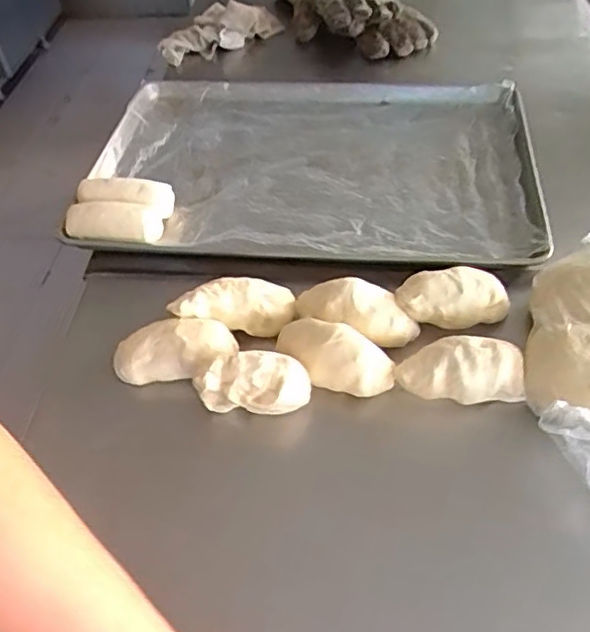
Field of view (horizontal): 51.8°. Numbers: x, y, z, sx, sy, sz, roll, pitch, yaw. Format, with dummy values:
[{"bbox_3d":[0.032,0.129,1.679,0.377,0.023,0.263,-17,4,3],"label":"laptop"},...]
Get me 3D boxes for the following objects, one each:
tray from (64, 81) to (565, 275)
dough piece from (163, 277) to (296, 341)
[{"bbox_3d":[0.020,-0.216,0.845,0.593,0.038,0.421,6,49,10],"label":"tray"},{"bbox_3d":[-0.067,-0.016,0.647,0.130,0.038,0.064,5,47,-7],"label":"dough piece"}]

